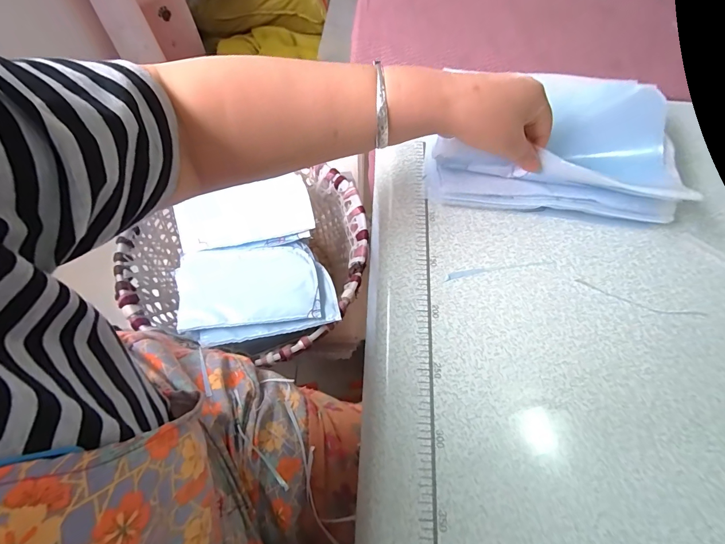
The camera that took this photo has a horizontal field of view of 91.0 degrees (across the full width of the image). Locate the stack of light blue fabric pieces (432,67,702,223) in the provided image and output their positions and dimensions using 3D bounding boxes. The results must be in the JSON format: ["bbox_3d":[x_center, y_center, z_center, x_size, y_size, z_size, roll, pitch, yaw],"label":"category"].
[{"bbox_3d":[0.192,-0.132,0.360,0.222,0.044,0.147,7,64,4],"label":"stack of light blue fabric pieces"}]

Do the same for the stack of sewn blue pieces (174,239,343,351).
[{"bbox_3d":[-0.162,0.028,0.551,0.224,0.038,0.155,-14,64,-6],"label":"stack of sewn blue pieces"}]

